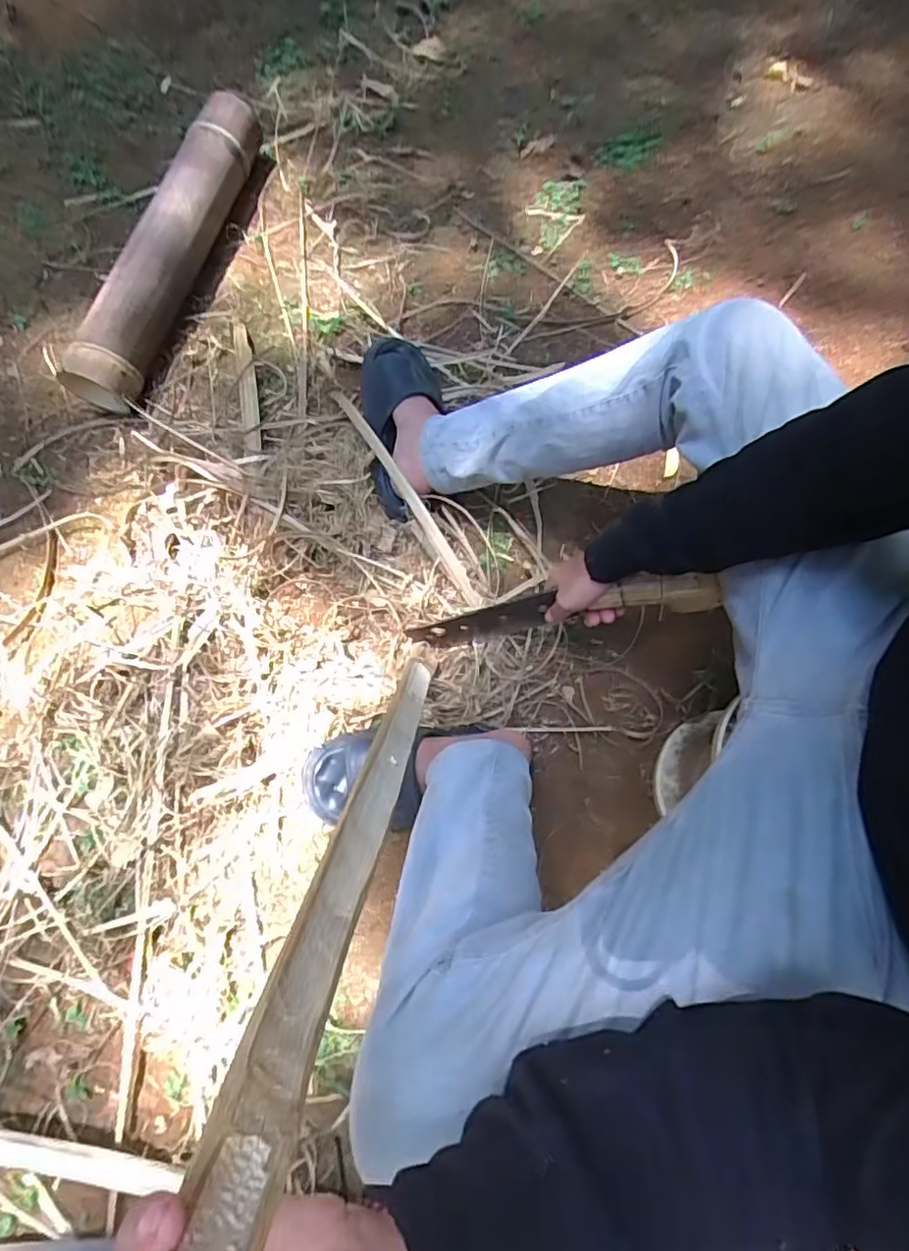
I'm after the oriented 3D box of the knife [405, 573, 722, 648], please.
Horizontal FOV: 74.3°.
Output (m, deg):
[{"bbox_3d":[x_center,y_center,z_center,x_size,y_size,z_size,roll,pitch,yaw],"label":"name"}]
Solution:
[{"bbox_3d":[0.116,-0.014,0.716,0.368,0.074,0.022,-9,68,24],"label":"knife"}]

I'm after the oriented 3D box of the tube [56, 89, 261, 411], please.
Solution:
[{"bbox_3d":[-0.476,-0.638,1.010,0.117,0.105,0.623,11,73,6],"label":"tube"}]

